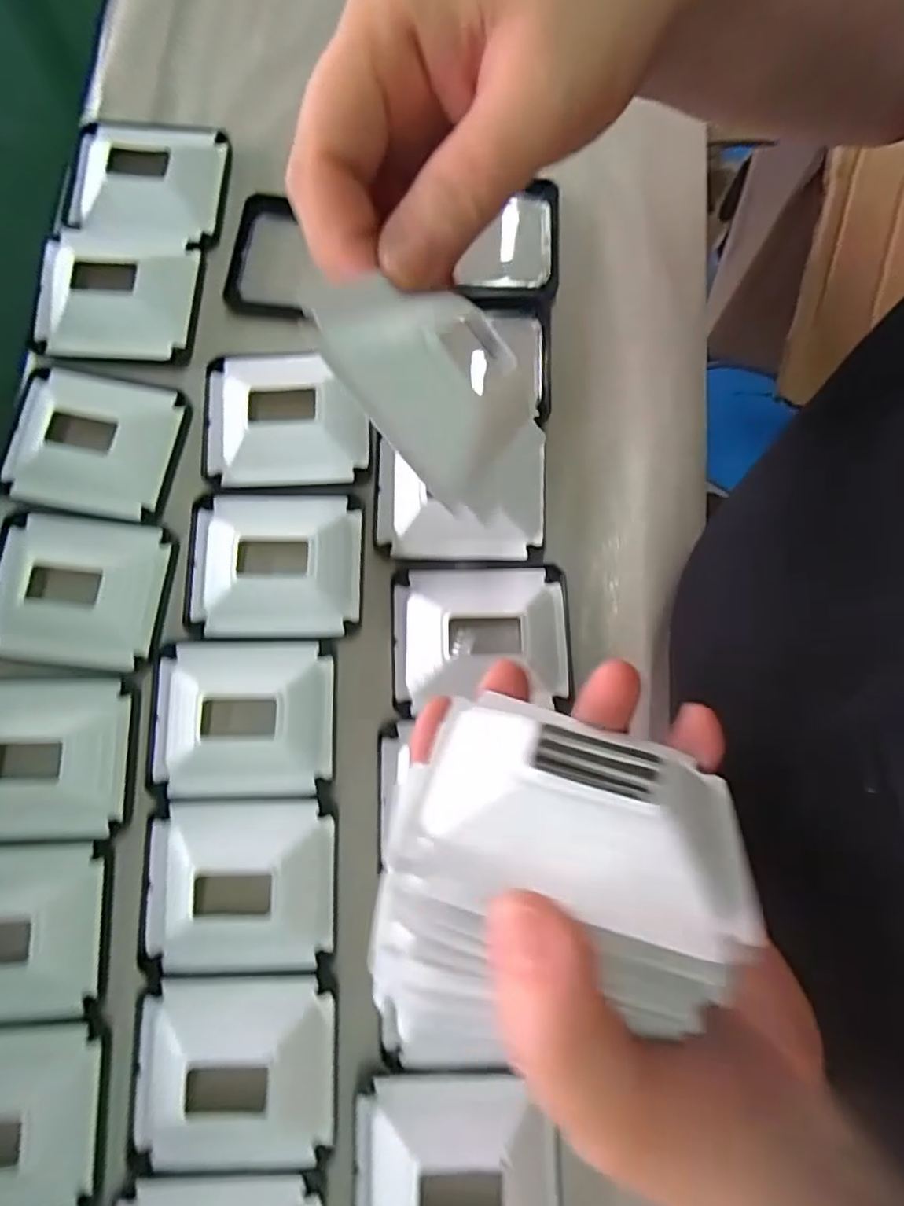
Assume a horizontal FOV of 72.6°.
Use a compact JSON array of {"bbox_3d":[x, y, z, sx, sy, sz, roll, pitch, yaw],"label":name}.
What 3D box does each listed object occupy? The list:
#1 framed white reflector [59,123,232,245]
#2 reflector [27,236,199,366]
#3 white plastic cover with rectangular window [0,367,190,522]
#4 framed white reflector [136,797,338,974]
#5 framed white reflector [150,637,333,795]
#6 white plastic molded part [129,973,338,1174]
[{"bbox_3d":[-0.161,-0.220,0.317,0.082,0.016,0.067,5,79,1],"label":"framed white reflector"},{"bbox_3d":[-0.169,-0.152,0.300,0.083,0.014,0.062,5,79,1],"label":"reflector"},{"bbox_3d":[-0.170,-0.077,0.288,0.079,0.011,0.065,11,79,2],"label":"white plastic cover with rectangular window"},{"bbox_3d":[-0.089,0.116,0.251,0.081,0.013,0.068,0,79,0],"label":"framed white reflector"},{"bbox_3d":[-0.093,0.049,0.264,0.080,0.011,0.066,-2,79,0],"label":"framed white reflector"},{"bbox_3d":[-0.086,0.184,0.239,0.080,0.012,0.069,0,79,0],"label":"white plastic molded part"}]

